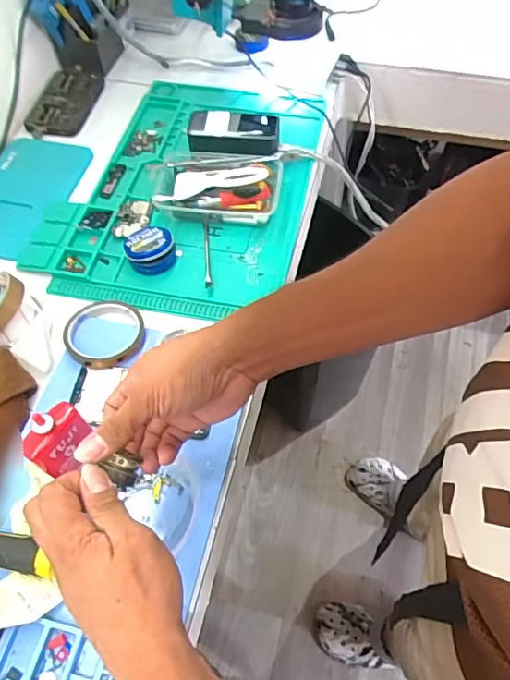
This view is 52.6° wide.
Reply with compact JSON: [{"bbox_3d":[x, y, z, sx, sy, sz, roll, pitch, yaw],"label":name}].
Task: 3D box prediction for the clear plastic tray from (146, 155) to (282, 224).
[{"bbox_3d":[-0.056,-0.208,0.701,0.183,0.044,0.106,0,58,2],"label":"clear plastic tray"}]

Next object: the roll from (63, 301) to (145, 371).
[{"bbox_3d":[-0.174,-0.010,0.596,0.088,0.015,0.092,-1,58,1],"label":"roll"}]

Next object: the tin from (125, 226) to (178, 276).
[{"bbox_3d":[-0.133,-0.118,0.656,0.060,0.029,0.058,-1,58,1],"label":"tin"}]

